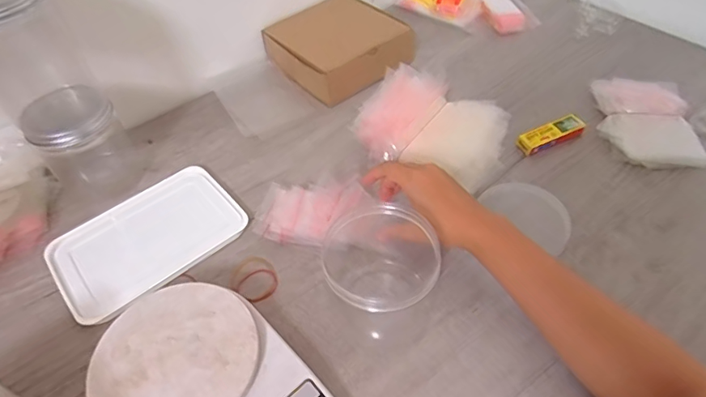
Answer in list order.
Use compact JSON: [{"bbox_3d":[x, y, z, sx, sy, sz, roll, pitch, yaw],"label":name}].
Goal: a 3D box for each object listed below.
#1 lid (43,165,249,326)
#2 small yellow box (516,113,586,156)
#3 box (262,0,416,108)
[{"bbox_3d":[-0.222,0.041,0.509,0.188,0.010,0.133,-35,57,-24],"label":"lid"},{"bbox_3d":[0.242,-0.079,0.576,0.092,0.013,0.027,-20,52,-14],"label":"small yellow box"},{"bbox_3d":[-0.018,-0.217,0.672,0.157,0.050,0.173,-30,55,-21],"label":"box"}]

